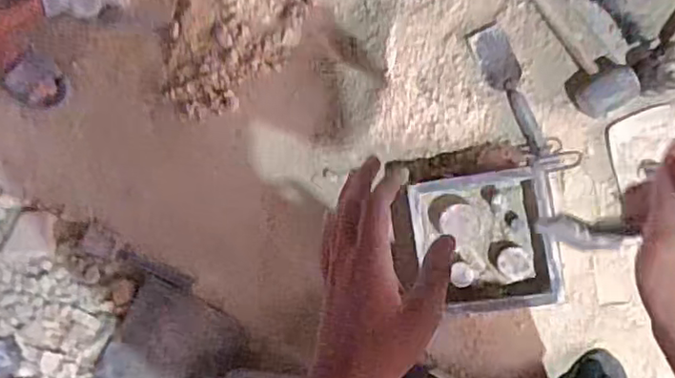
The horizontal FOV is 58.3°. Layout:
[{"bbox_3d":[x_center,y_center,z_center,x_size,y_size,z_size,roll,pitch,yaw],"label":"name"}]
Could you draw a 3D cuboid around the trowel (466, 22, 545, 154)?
[{"bbox_3d":[0.333,-0.197,1.160,0.066,0.028,0.263,-27,85,8],"label":"trowel"}]

